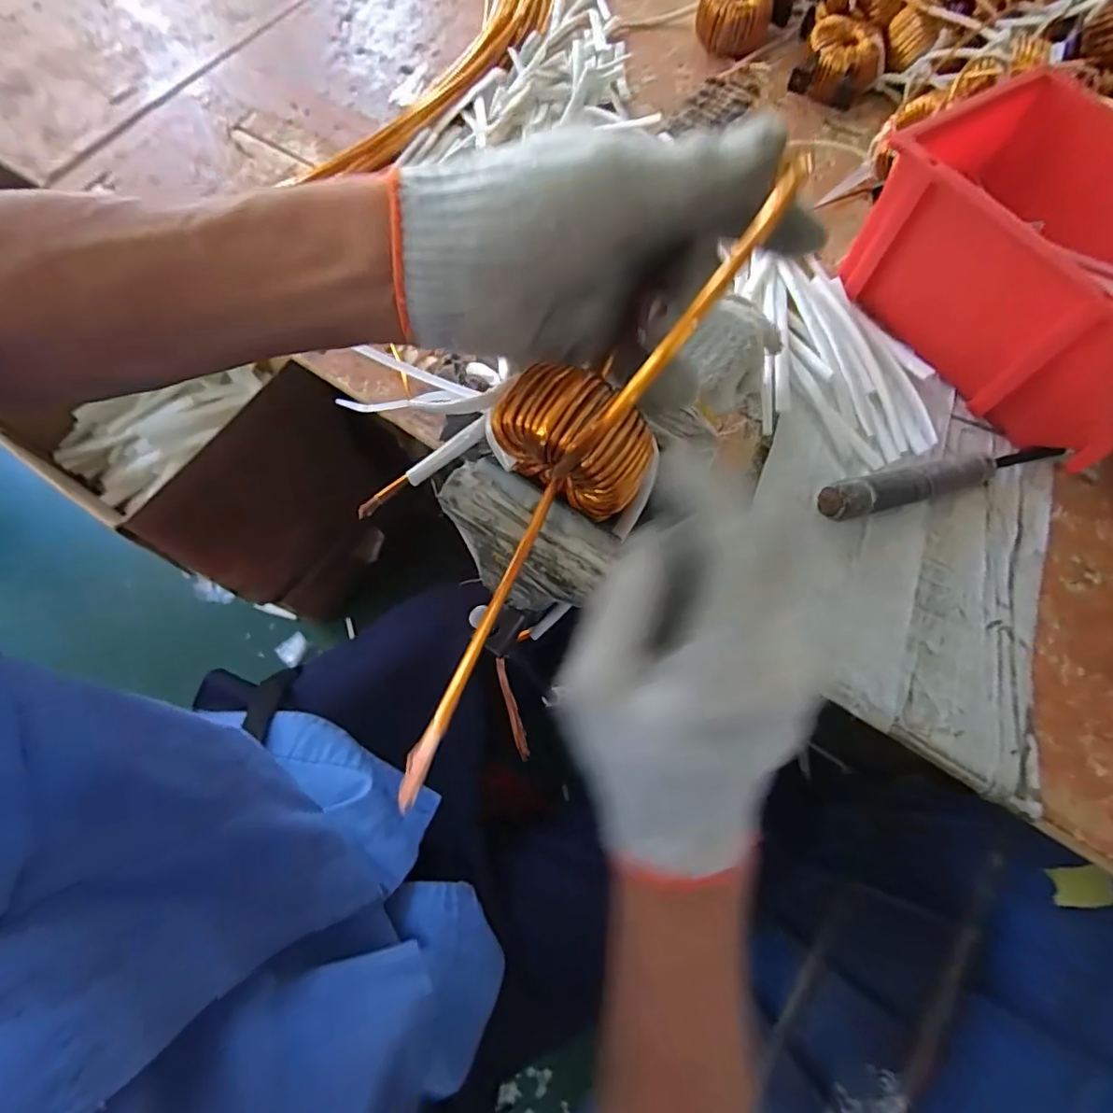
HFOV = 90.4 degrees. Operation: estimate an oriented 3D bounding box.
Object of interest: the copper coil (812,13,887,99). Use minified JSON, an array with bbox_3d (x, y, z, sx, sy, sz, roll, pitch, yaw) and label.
[{"bbox_3d":[0.277,-0.484,0.546,0.074,0.045,0.069,38,74,13],"label":"copper coil"}]

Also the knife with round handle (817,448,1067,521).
[{"bbox_3d":[0.275,-0.057,0.393,0.183,0.031,0.024,-15,70,-5],"label":"knife with round handle"}]

